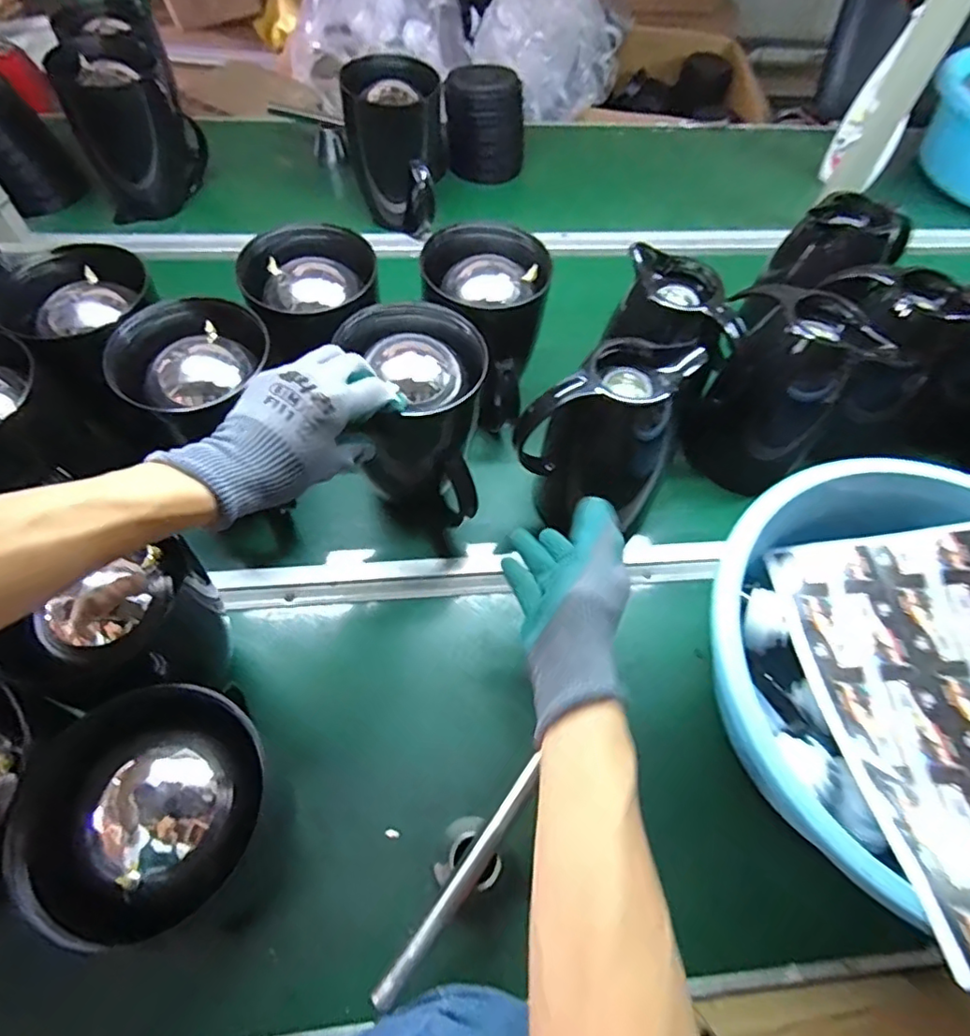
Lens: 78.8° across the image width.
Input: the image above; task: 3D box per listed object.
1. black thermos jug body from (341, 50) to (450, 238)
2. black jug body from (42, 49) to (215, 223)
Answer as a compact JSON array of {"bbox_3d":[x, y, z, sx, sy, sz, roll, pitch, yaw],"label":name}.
[{"bbox_3d":[-0.123,-0.498,0.819,0.130,0.191,0.106,-2,59,-4],"label":"black thermos jug body"},{"bbox_3d":[-0.485,-0.538,0.832,0.138,0.192,0.127,-6,59,-7],"label":"black jug body"}]

